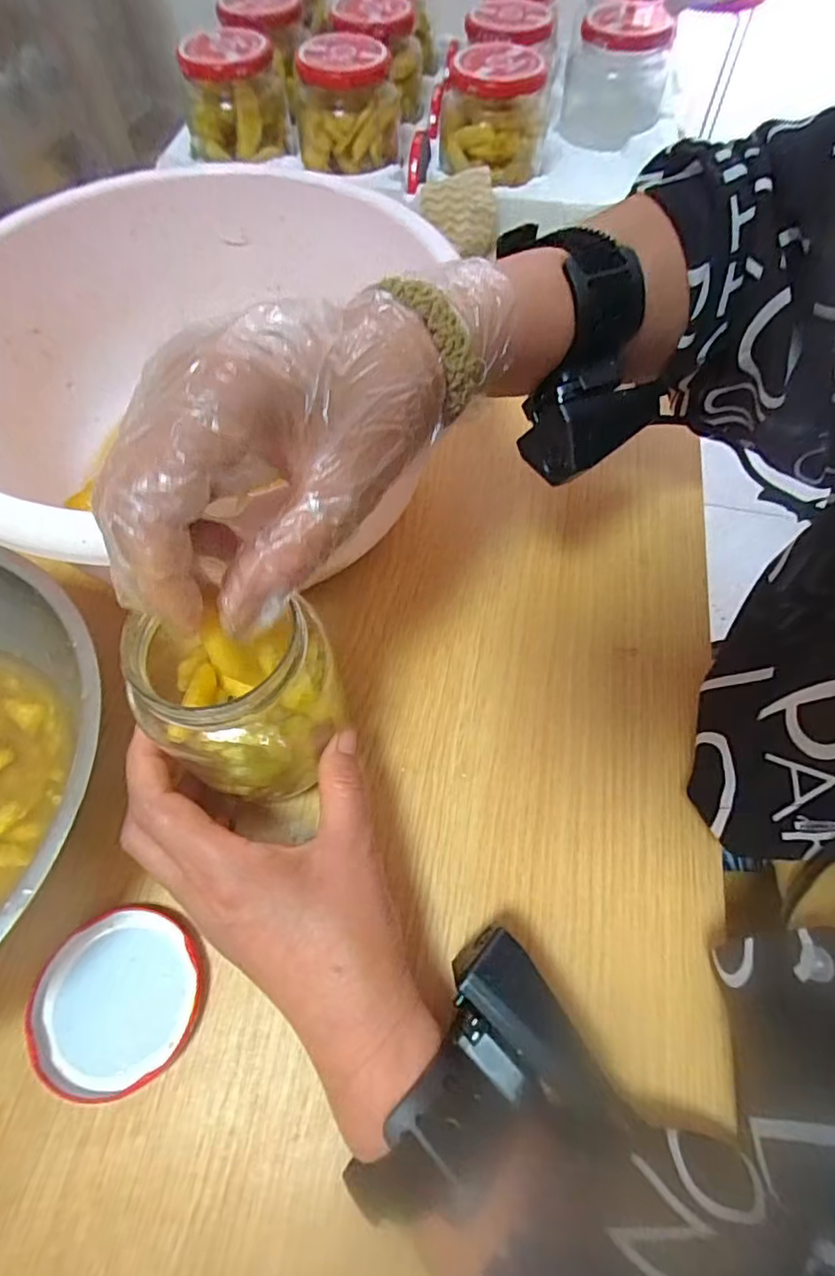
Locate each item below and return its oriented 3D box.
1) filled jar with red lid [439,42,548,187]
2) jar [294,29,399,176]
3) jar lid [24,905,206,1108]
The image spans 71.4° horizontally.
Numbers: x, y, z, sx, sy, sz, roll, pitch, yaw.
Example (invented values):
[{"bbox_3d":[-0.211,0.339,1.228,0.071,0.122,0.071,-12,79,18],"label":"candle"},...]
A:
[{"bbox_3d":[0.059,-0.401,0.449,0.069,0.066,0.062,27,66,14],"label":"filled jar with red lid"},{"bbox_3d":[-0.054,-0.414,0.453,0.081,0.063,0.065,-1,63,0],"label":"jar"},{"bbox_3d":[-0.135,0.161,0.260,0.070,0.008,0.069,1,64,-2],"label":"jar lid"}]

